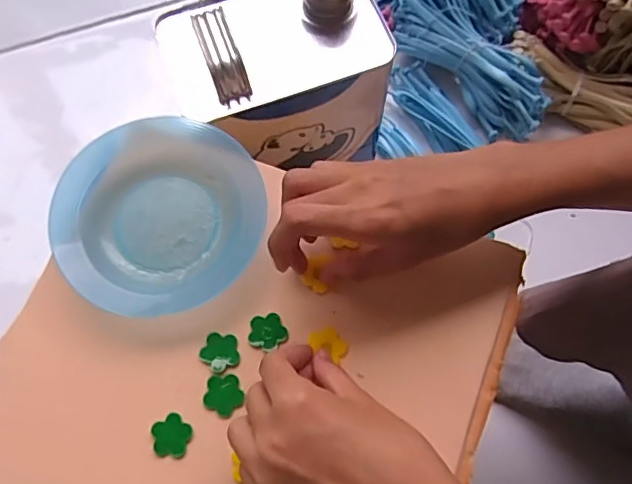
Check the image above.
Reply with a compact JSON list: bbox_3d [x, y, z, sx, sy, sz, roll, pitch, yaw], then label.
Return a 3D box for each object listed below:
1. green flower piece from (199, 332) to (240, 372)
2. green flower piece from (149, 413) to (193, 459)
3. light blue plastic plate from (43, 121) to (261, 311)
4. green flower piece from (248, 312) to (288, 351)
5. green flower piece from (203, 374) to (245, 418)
[{"bbox_3d":[-0.058,0.066,0.334,0.023,0.004,0.022,0,71,0],"label":"green flower piece"},{"bbox_3d":[-0.084,0.111,0.318,0.023,0.004,0.023,0,71,0],"label":"green flower piece"},{"bbox_3d":[-0.100,-0.017,0.353,0.126,0.019,0.126,0,71,0],"label":"light blue plastic plate"},{"bbox_3d":[-0.030,0.054,0.338,0.023,0.004,0.022,0,71,0],"label":"green flower piece"},{"bbox_3d":[-0.055,0.090,0.326,0.023,0.004,0.023,0,71,0],"label":"green flower piece"}]

